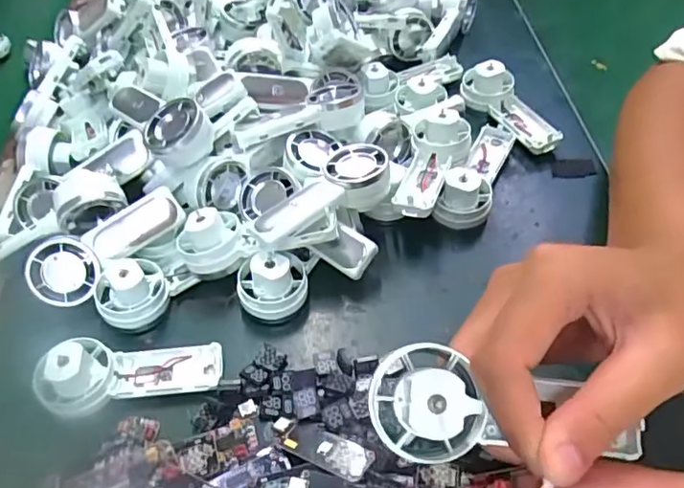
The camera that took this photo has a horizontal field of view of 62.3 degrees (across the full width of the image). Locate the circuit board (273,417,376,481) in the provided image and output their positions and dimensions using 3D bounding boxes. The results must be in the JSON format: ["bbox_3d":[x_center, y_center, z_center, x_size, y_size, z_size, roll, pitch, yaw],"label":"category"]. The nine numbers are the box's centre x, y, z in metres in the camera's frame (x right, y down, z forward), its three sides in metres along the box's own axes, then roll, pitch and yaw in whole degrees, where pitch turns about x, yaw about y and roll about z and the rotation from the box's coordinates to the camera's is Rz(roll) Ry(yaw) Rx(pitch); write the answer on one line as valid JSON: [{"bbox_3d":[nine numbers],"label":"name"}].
[{"bbox_3d":[-0.011,0.096,0.269,0.052,0.007,0.018,14,54,28],"label":"circuit board"}]

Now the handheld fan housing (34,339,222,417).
[{"bbox_3d":[-0.108,0.063,0.292,0.086,0.025,0.032,-11,51,-3],"label":"handheld fan housing"}]

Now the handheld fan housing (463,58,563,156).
[{"bbox_3d":[0.121,-0.102,0.415,0.041,0.028,0.090,-19,52,-10],"label":"handheld fan housing"}]

